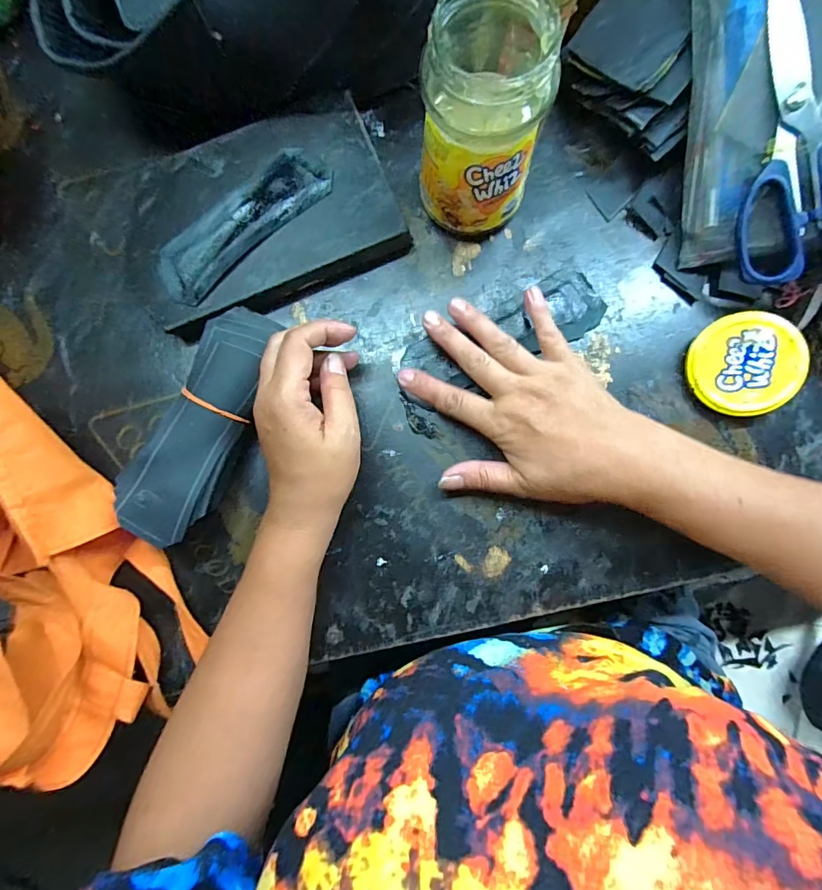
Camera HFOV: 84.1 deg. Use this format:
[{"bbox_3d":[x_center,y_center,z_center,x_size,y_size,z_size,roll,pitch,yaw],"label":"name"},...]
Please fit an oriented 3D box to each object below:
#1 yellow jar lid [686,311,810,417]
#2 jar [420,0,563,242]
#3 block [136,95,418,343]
[{"bbox_3d":[0.239,-0.058,0.325,0.070,0.007,0.070,1,92,18],"label":"yellow jar lid"},{"bbox_3d":[0.046,-0.204,0.297,0.074,0.134,0.074,0,85,2],"label":"jar"},{"bbox_3d":[-0.116,-0.177,0.356,0.198,0.025,0.135,-26,84,-1],"label":"block"}]

